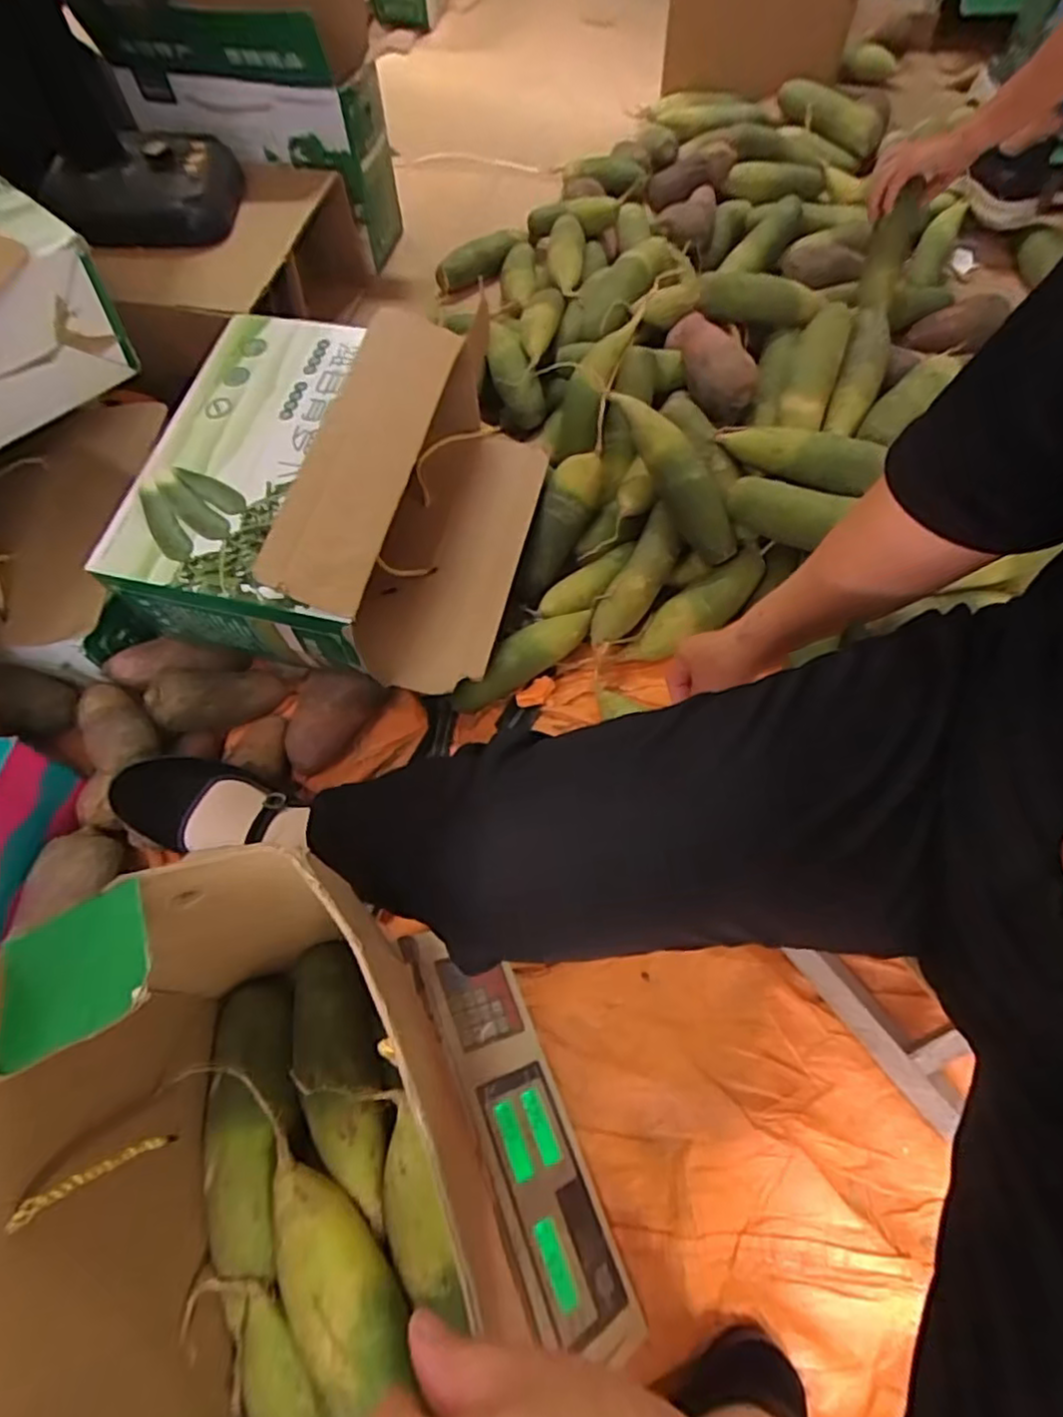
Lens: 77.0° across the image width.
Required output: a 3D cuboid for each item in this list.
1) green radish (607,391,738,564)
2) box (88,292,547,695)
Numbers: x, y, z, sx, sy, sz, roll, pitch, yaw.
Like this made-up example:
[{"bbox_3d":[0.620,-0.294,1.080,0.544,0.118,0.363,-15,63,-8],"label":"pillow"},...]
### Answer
[{"bbox_3d":[0.160,-0.264,0.747,0.062,0.066,0.223,-32,92,-13],"label":"green radish"},{"bbox_3d":[-0.199,-0.228,0.713,0.353,0.201,0.379,10,64,7],"label":"box"}]

